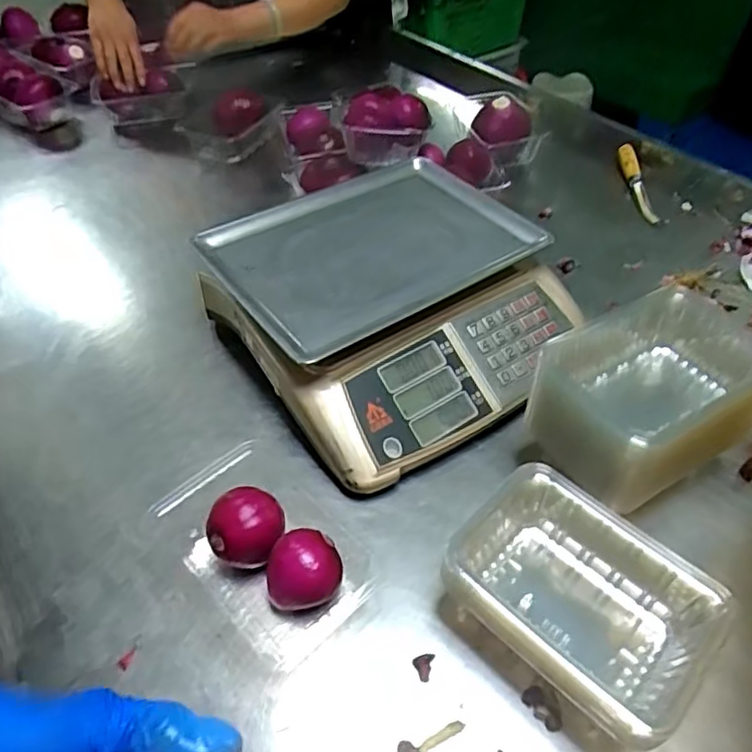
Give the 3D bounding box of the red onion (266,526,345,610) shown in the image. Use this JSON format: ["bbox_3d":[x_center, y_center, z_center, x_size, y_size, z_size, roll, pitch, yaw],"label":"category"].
[{"bbox_3d":[-0.059,0.161,0.496,0.058,0.059,0.051,-15,49,-13],"label":"red onion"}]

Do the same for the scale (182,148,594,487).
[{"bbox_3d":[0.022,-0.090,0.721,0.368,0.127,0.372,-30,54,-24],"label":"scale"}]

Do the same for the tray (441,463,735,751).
[{"bbox_3d":[0.151,0.170,0.476,0.138,0.092,0.194,-34,55,-27],"label":"tray"}]

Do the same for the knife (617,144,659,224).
[{"bbox_3d":[0.438,-0.328,1.022,0.033,0.030,0.236,5,47,5],"label":"knife"}]

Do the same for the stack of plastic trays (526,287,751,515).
[{"bbox_3d":[0.262,0.029,0.583,0.193,0.145,0.140,-25,52,-21],"label":"stack of plastic trays"}]

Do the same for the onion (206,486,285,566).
[{"bbox_3d":[-0.109,0.134,0.519,0.060,0.064,0.054,-7,47,-6],"label":"onion"}]

